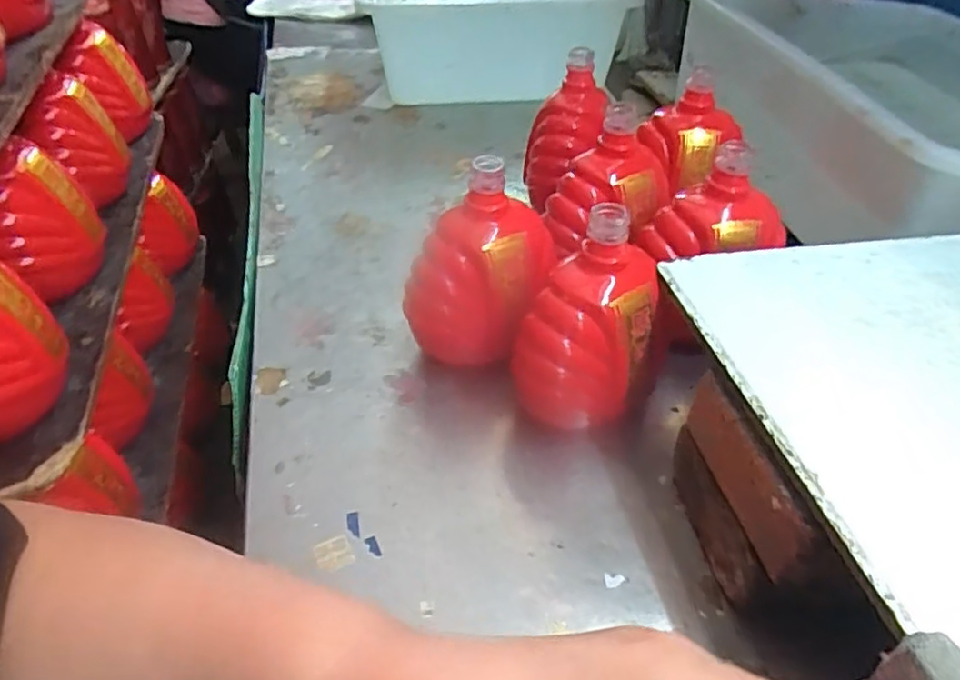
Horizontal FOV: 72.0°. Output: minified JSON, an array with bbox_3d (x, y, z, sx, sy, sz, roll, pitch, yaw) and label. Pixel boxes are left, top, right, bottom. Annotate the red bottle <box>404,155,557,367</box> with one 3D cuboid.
[{"bbox_3d":[0.002,-0.057,0.526,0.111,0.160,0.085,8,42,8],"label":"red bottle"}]

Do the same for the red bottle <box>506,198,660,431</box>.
[{"bbox_3d":[0.083,-0.018,0.483,0.093,0.161,0.113,15,43,15],"label":"red bottle"}]

